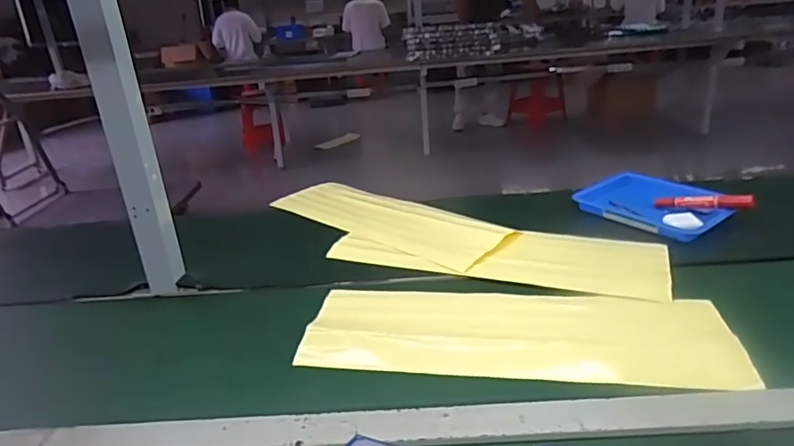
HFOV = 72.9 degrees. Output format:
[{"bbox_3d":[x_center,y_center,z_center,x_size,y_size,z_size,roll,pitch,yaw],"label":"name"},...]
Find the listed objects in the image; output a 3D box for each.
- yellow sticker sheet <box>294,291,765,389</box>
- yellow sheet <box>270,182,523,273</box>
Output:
[{"bbox_3d":[0.136,0.130,0.647,0.477,0.026,0.178,1,20,11],"label":"yellow sticker sheet"},{"bbox_3d":[-0.034,-0.012,0.969,0.147,0.010,0.488,-28,32,-37],"label":"yellow sheet"}]

